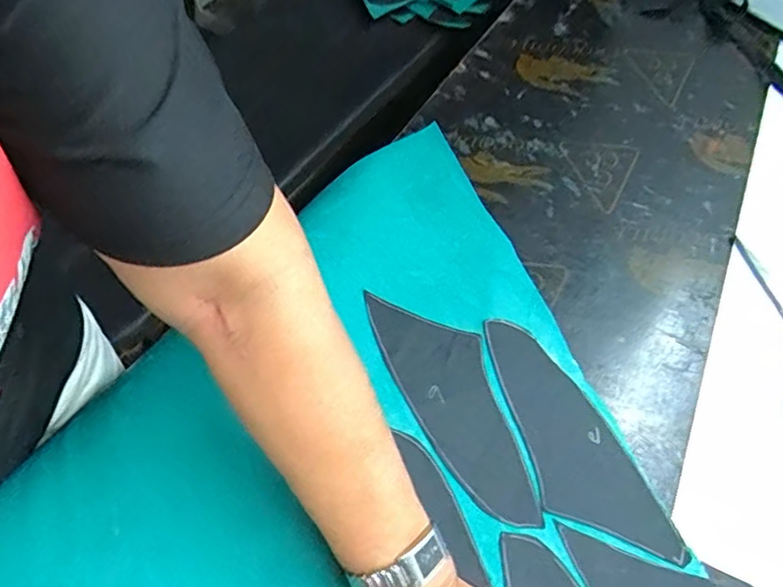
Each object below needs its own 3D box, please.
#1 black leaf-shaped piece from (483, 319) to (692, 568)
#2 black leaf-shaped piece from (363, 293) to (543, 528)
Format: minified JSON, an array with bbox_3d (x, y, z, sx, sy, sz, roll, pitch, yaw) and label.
[{"bbox_3d":[0.128,0.106,0.431,0.071,0.009,0.198,-23,66,-15],"label":"black leaf-shaped piece"},{"bbox_3d":[0.046,0.081,0.444,0.071,0.008,0.194,-17,64,-12],"label":"black leaf-shaped piece"}]

